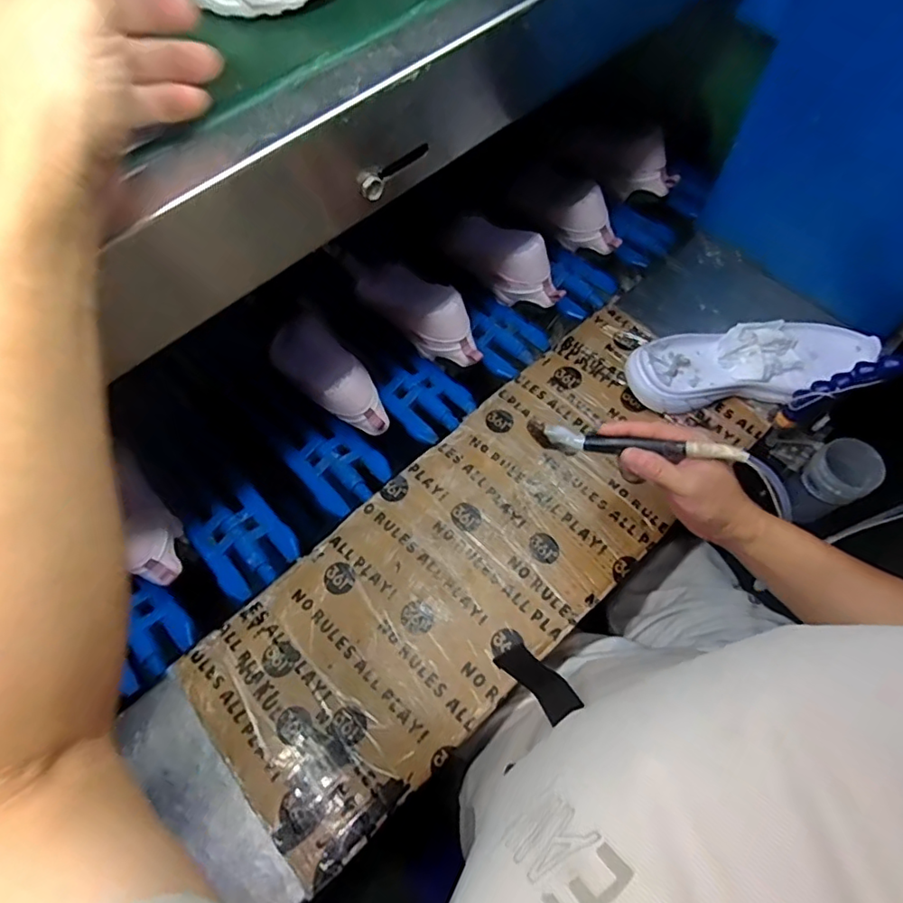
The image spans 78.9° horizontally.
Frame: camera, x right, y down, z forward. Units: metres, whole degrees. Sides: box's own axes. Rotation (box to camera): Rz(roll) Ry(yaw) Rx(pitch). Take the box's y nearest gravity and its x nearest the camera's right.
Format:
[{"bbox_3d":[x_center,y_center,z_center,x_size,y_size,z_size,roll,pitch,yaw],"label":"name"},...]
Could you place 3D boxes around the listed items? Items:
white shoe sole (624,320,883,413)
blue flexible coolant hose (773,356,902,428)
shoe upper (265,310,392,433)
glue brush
[{"bbox_3d":[0.347,-0.102,0.635,0.287,0.030,0.096,-5,79,-4],"label":"white shoe sole"},{"bbox_3d":[0.408,-0.069,0.578,0.028,0.147,0.025,18,62,-20],"label":"blue flexible coolant hose"},{"bbox_3d":[-0.153,-0.101,0.658,0.072,0.066,0.195,-39,69,-16],"label":"shoe upper"},{"bbox_3d":[0.157,-0.007,0.479,0.181,0.013,0.023,6,64,15],"label":"glue brush"}]

